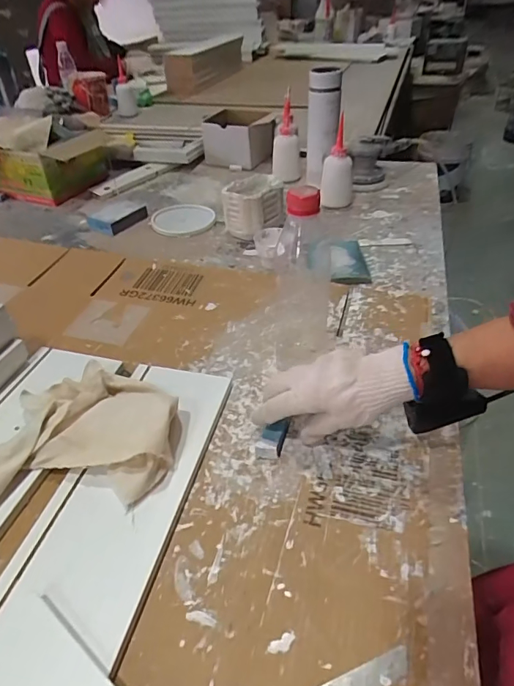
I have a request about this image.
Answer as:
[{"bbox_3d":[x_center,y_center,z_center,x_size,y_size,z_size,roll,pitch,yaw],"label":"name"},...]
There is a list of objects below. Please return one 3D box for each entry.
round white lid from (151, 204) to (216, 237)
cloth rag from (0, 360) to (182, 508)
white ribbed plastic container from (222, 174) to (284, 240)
[{"bbox_3d":[-0.148,-0.255,0.907,0.121,0.017,0.138,17,44,22],"label":"round white lid"},{"bbox_3d":[-0.195,0.092,0.459,0.230,0.053,0.150,-2,40,1],"label":"cloth rag"},{"bbox_3d":[-0.007,-0.249,0.832,0.109,0.089,0.097,-5,40,-2],"label":"white ribbed plastic container"}]

